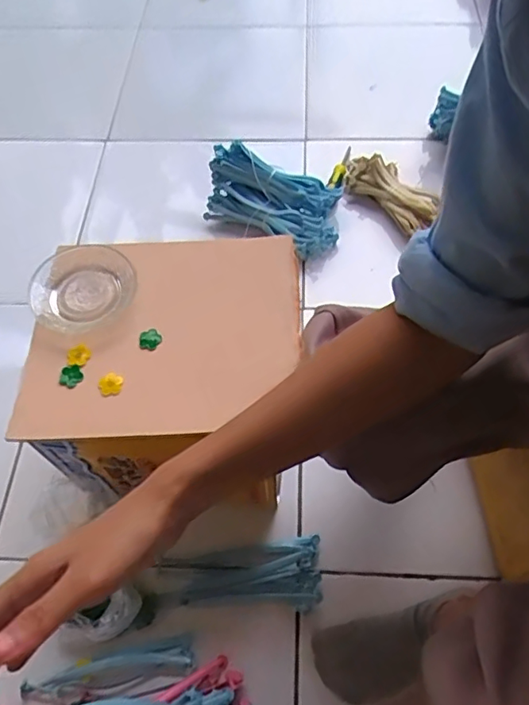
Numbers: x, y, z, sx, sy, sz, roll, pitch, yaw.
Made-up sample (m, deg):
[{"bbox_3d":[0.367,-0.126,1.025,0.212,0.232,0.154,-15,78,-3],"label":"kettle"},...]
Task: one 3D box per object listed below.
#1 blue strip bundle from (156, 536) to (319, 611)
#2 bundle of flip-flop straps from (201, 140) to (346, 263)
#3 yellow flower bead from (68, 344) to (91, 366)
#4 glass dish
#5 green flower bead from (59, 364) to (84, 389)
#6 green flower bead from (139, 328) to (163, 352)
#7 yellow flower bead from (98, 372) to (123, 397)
[{"bbox_3d":[-0.027,0.276,0.683,0.191,0.026,0.080,-5,60,0],"label":"blue strip bundle"},{"bbox_3d":[0.012,-0.265,0.939,0.224,0.095,0.132,28,65,3],"label":"bundle of flip-flop straps"},{"bbox_3d":[-0.192,0.003,0.570,0.023,0.004,0.024,-1,60,2],"label":"yellow flower bead"},{"bbox_3d":[-0.199,-0.072,0.603,0.109,0.018,0.104,-1,60,2],"label":"glass dish"},{"bbox_3d":[-0.197,0.024,0.560,0.025,0.007,0.022,-37,65,-17],"label":"green flower bead"},{"bbox_3d":[-0.120,-0.013,0.578,0.024,0.004,0.022,-23,84,-16],"label":"green flower bead"},{"bbox_3d":[-0.155,0.032,0.553,0.021,0.008,0.024,15,62,11],"label":"yellow flower bead"}]

